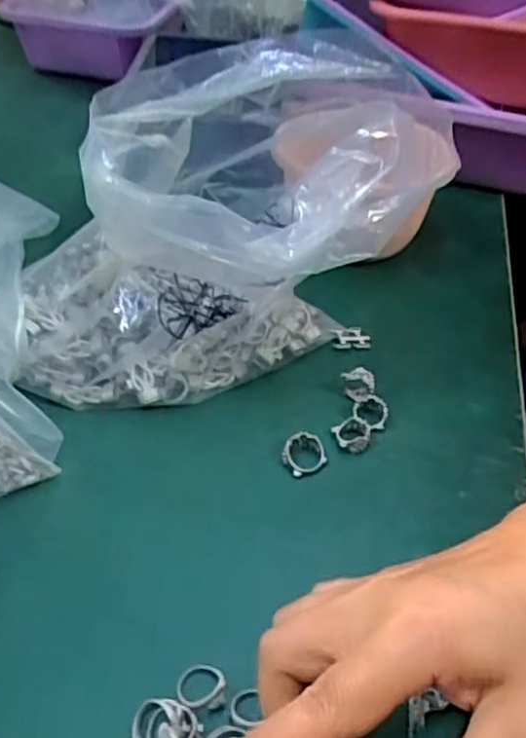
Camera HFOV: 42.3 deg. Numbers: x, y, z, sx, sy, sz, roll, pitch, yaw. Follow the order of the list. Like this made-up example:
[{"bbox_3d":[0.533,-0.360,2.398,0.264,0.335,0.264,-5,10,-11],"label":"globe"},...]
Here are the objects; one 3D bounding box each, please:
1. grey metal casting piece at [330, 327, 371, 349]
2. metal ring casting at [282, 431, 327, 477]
[{"bbox_3d":[0.066,-0.023,0.508,0.028,0.006,0.017,-2,42,-9],"label":"grey metal casting piece"},{"bbox_3d":[0.025,0.051,0.415,0.027,0.012,0.025,3,41,-3],"label":"metal ring casting"}]

